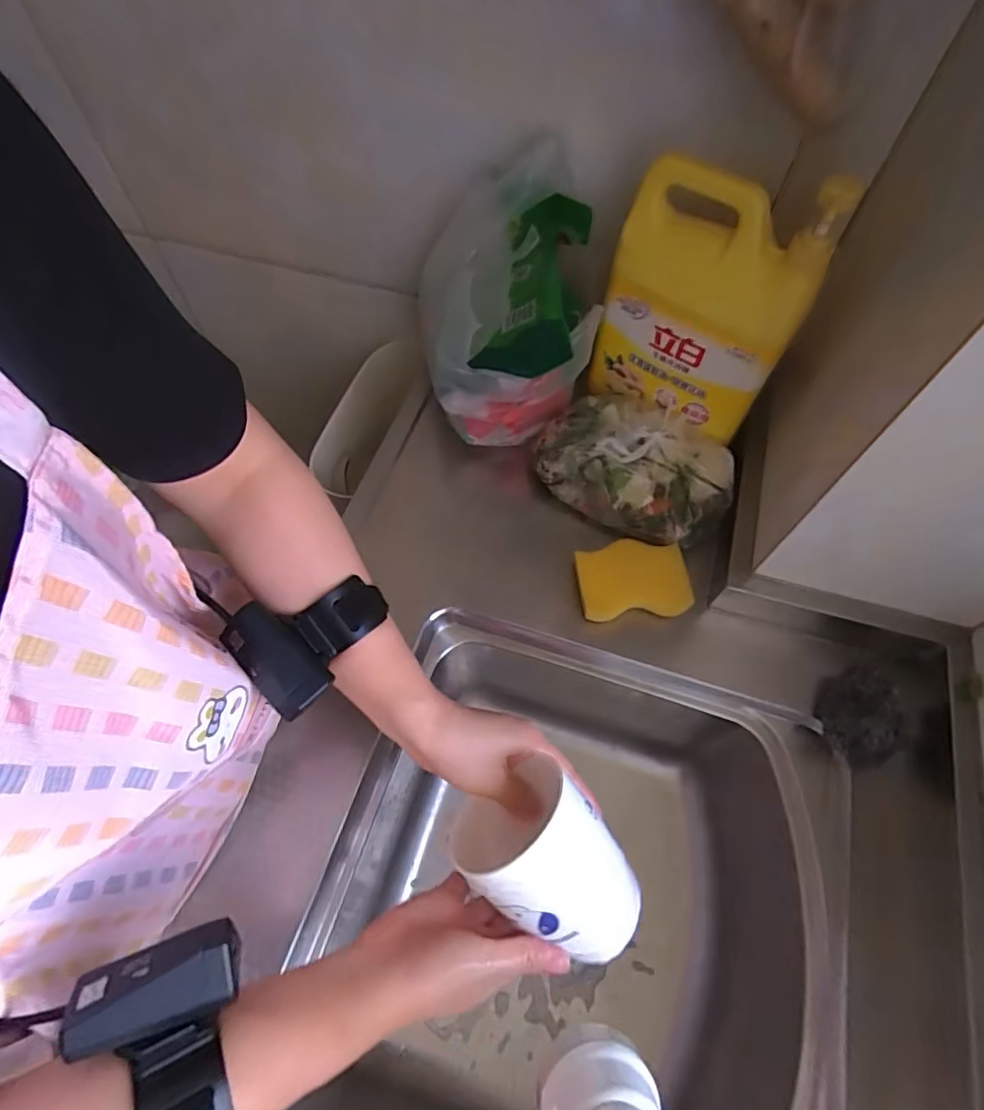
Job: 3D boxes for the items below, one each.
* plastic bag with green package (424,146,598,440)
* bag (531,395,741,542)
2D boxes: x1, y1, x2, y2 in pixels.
[{"bbox_3d":[0.017,-0.234,0.581,0.147,0.176,0.195,-1,62,-1],"label":"plastic bag with green package"},{"bbox_3d":[0.149,-0.101,0.573,0.194,0.079,0.126,31,66,16],"label":"bag"}]

